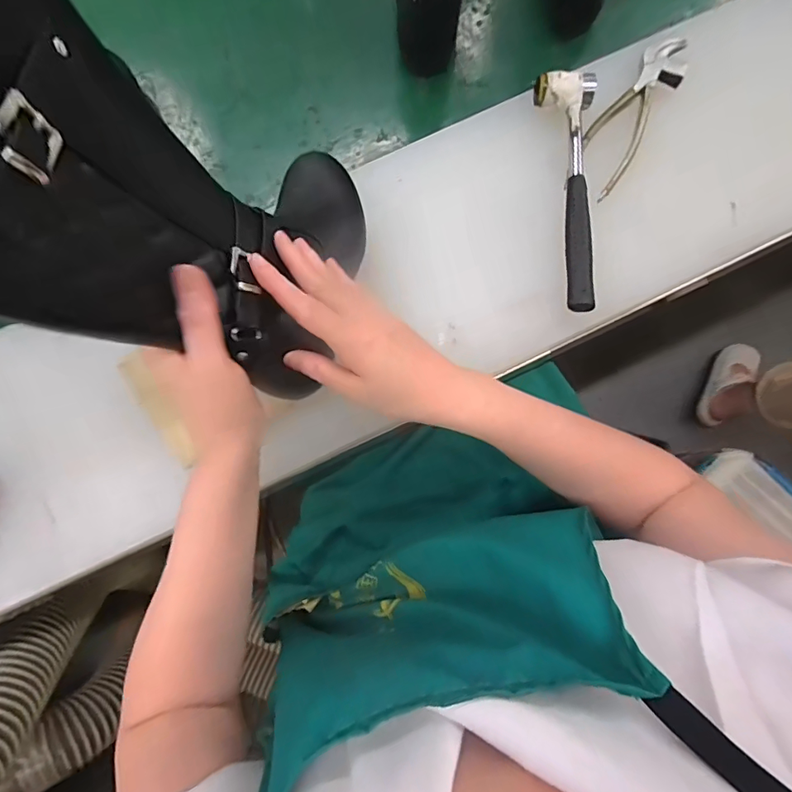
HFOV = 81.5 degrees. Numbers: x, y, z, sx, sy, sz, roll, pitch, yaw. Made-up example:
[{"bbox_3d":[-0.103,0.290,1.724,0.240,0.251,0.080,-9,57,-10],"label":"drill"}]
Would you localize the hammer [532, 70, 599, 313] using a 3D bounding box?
[{"bbox_3d":[0.161,-0.199,0.431,0.055,0.042,0.211,0,79,0],"label":"hammer"}]

